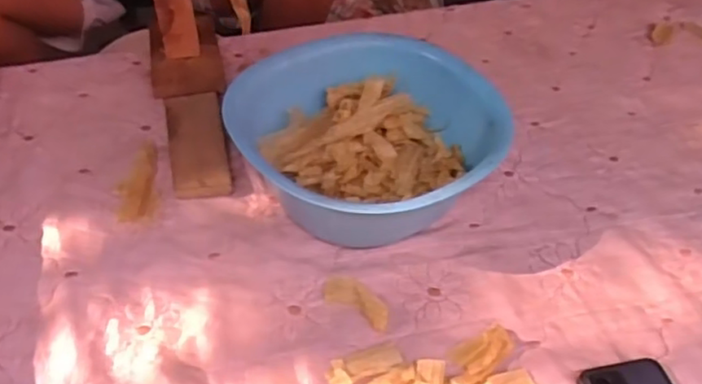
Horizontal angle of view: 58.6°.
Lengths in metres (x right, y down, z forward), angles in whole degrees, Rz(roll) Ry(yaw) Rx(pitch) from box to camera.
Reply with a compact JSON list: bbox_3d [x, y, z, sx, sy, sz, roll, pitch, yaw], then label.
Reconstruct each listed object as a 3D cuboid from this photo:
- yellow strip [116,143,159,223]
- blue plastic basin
[{"bbox_3d":[-0.235,-0.012,0.691,0.041,0.012,0.111,-6,46,-10],"label":"yellow strip"},{"bbox_3d":[0.014,-0.046,0.663,0.261,0.118,0.251,2,45,-2],"label":"blue plastic basin"}]

